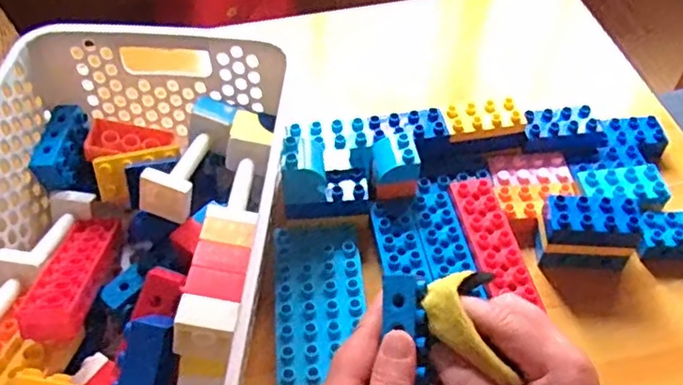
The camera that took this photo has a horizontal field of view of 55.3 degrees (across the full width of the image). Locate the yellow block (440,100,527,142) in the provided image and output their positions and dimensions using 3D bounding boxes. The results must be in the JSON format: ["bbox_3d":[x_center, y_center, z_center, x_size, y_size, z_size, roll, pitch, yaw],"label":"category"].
[{"bbox_3d":[0.113,-0.059,0.516,0.062,0.009,0.029,-10,52,-8],"label":"yellow block"}]

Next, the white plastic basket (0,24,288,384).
[{"bbox_3d":[-0.146,0.035,0.428,0.198,0.115,0.302,2,51,1],"label":"white plastic basket"}]

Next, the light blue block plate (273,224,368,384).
[{"bbox_3d":[-0.015,0.075,0.453,0.063,0.010,0.122,-3,51,-3],"label":"light blue block plate"}]

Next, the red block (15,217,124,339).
[{"bbox_3d":[-0.174,0.054,0.431,0.037,0.022,0.126,-4,25,-3],"label":"red block"}]

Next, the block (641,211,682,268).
[{"bbox_3d":[0.254,0.035,0.488,0.061,0.025,0.032,0,51,-1],"label":"block"}]

